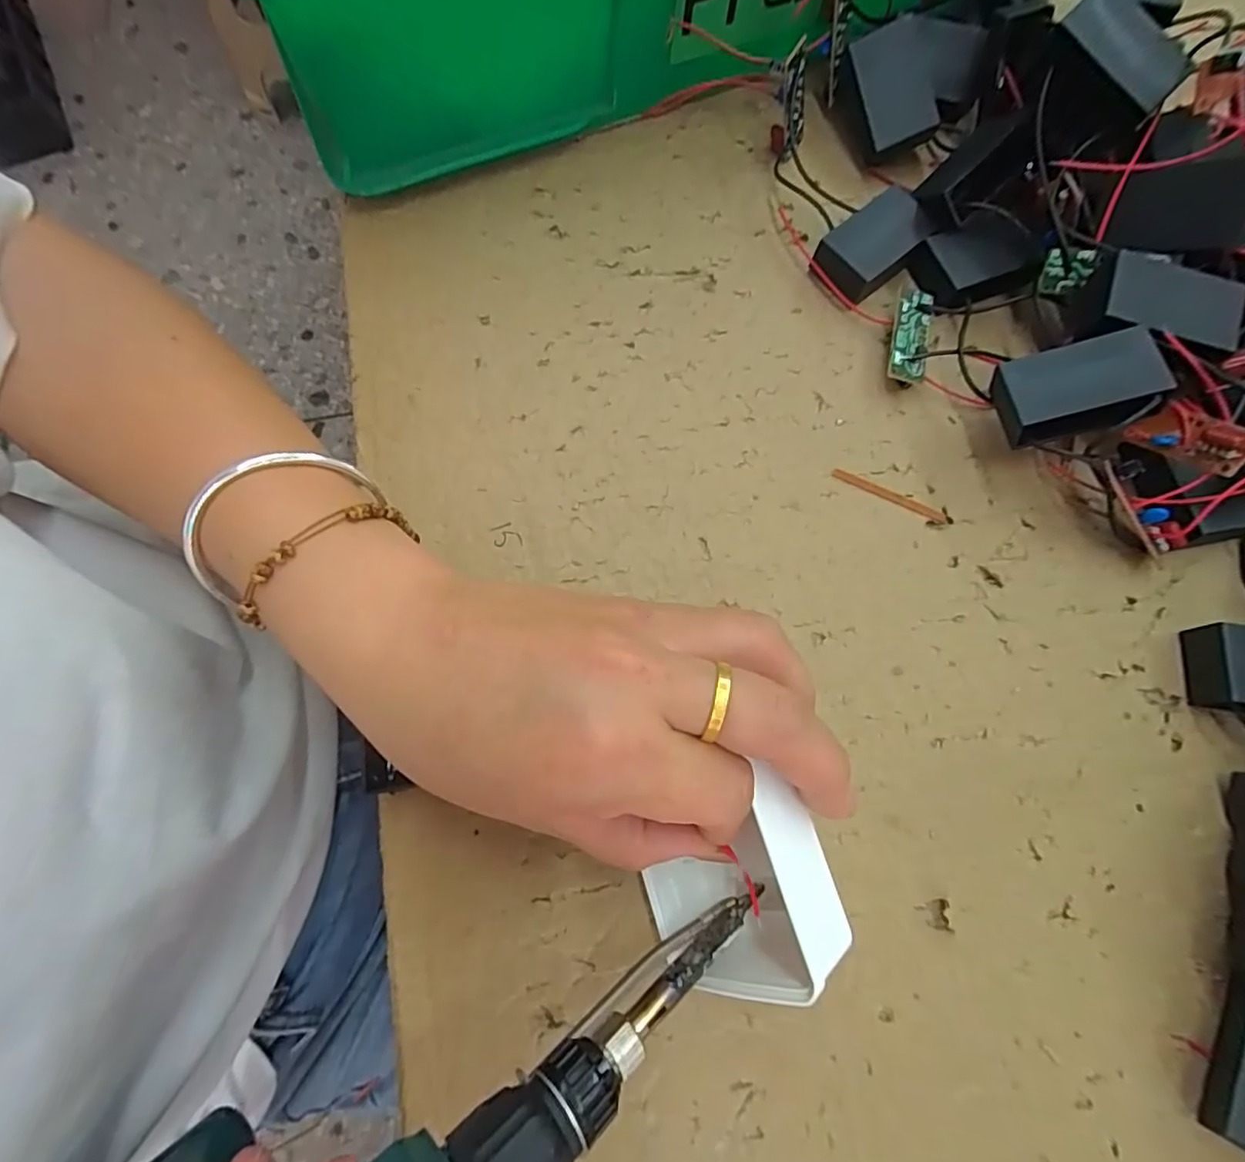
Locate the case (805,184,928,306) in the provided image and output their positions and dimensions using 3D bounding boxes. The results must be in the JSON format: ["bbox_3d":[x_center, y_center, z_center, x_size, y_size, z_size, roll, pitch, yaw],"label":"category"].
[{"bbox_3d":[0.110,-0.147,0.264,0.045,0.020,0.028,-39,78,-10],"label":"case"}]

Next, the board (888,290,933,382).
[{"bbox_3d":[0.122,-0.102,0.255,0.017,0.011,0.044,13,74,3],"label":"board"}]

